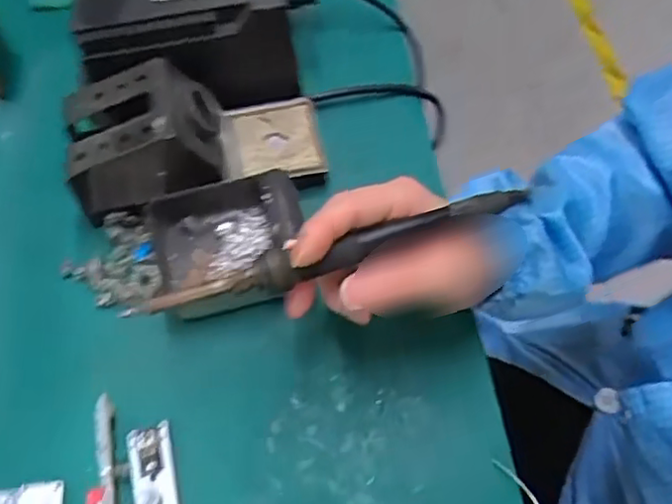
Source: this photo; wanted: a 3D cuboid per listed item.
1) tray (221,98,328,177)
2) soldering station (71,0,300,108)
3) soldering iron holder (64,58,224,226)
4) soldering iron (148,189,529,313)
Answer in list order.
[{"bbox_3d":[-0.044,-0.078,0.448,0.066,0.016,0.064,-7,60,-5],"label":"tray"},{"bbox_3d":[-0.104,-0.167,0.453,0.140,0.088,0.111,-8,60,-6],"label":"soldering station"},{"bbox_3d":[-0.122,-0.073,0.416,0.094,0.065,0.078,-3,60,-3],"label":"soldering iron holder"},{"bbox_3d":[0.001,0.000,0.320,0.188,0.016,0.014,-17,62,-8],"label":"soldering iron"}]

